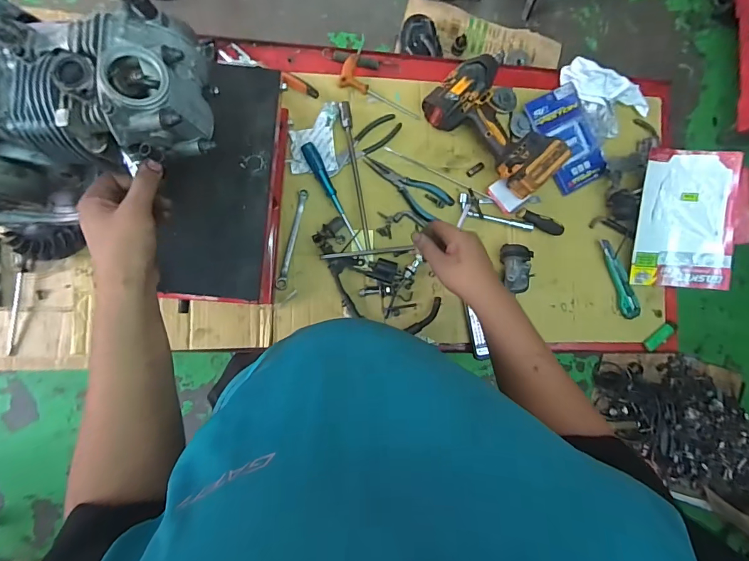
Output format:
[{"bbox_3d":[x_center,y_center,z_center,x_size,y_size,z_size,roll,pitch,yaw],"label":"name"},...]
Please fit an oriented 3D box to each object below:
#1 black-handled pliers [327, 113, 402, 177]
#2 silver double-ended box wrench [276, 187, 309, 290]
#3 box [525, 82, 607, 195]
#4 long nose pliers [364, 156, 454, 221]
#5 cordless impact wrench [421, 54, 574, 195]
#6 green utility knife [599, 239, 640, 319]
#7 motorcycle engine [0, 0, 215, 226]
[{"bbox_3d":[-0.023,-0.264,0.776,0.175,0.011,0.049,-38,92,-8],"label":"black-handled pliers"},{"bbox_3d":[-0.154,-0.077,0.753,0.018,0.010,0.190,13,85,-6],"label":"silver double-ended box wrench"},{"bbox_3d":[0.394,-0.294,0.826,0.111,0.023,0.202,-24,90,-8],"label":"box"},{"bbox_3d":[0.063,-0.184,0.781,0.184,0.012,0.071,35,83,-4],"label":"long nose pliers"},{"bbox_3d":[0.236,-0.293,0.764,0.159,0.072,0.265,-40,92,-8],"label":"cordless impact wrench"},{"bbox_3d":[0.508,-0.005,0.824,0.040,0.016,0.168,-16,89,-8],"label":"green utility knife"},{"bbox_3d":[-0.348,-0.177,0.440,0.322,0.201,0.197,3,87,-7],"label":"motorcycle engine"}]

